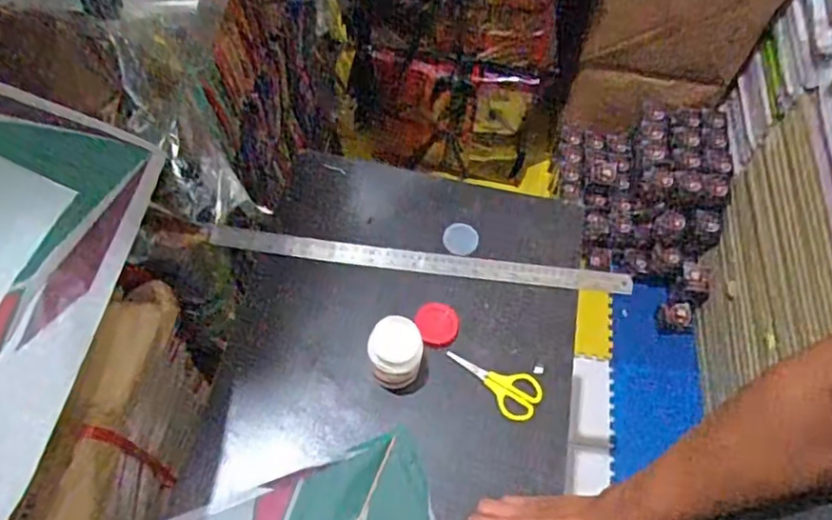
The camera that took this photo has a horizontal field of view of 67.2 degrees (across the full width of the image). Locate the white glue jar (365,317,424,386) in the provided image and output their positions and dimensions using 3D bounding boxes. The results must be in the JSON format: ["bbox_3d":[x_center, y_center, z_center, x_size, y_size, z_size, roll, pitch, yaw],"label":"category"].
[{"bbox_3d":[-0.022,0.103,0.678,0.055,0.074,0.058,1,61,-3],"label":"white glue jar"}]

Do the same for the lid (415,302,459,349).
[{"bbox_3d":[0.027,0.075,0.739,0.048,0.007,0.054,-20,64,-14],"label":"lid"}]

